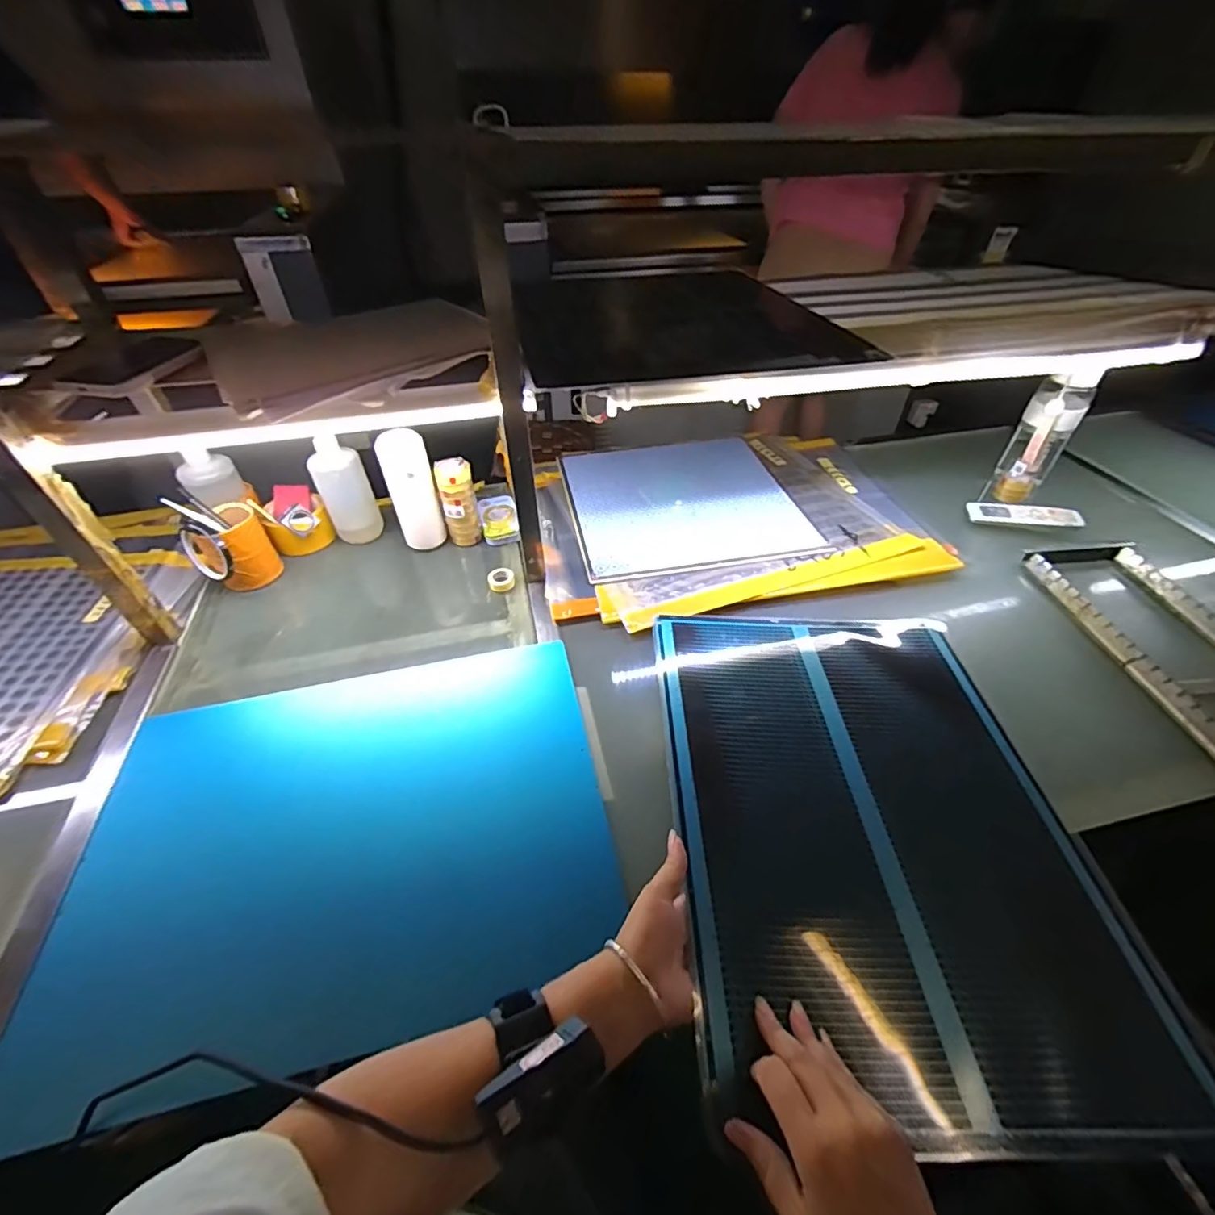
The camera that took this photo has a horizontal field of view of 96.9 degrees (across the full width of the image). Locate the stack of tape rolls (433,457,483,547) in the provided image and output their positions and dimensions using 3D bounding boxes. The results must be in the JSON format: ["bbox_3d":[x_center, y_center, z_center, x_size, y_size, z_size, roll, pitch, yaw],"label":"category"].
[{"bbox_3d":[-0.233,-0.163,0.850,0.054,0.133,0.043,-14,46,-14],"label":"stack of tape rolls"}]

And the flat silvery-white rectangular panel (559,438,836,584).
[{"bbox_3d":[0.132,-0.205,0.975,0.394,0.009,0.415,-8,45,-7],"label":"flat silvery-white rectangular panel"}]

